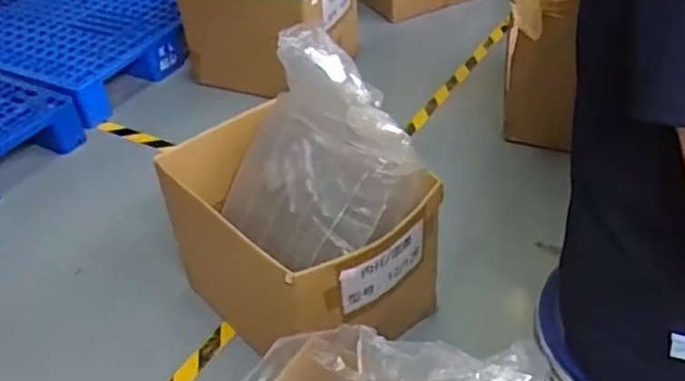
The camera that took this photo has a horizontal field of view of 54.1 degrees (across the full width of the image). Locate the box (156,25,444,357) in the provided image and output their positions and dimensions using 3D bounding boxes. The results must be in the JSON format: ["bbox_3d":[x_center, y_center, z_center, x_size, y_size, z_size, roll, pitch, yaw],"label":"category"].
[{"bbox_3d":[-0.082,0.034,1.348,0.376,0.536,0.478,-31,45,-27],"label":"box"}]

